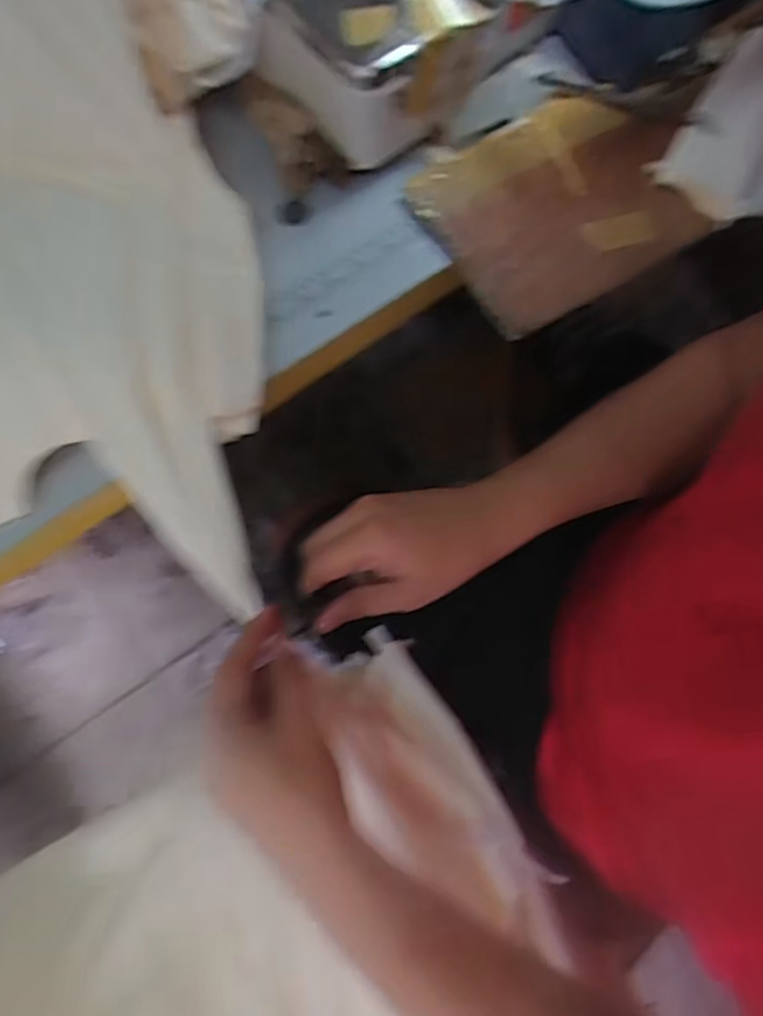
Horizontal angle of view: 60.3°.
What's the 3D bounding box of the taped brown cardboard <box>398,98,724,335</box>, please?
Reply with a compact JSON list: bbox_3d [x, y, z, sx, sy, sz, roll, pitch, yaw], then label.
[{"bbox_3d":[0.138,-0.234,0.495,0.205,0.020,0.152,-31,73,-11],"label":"taped brown cardboard"}]

